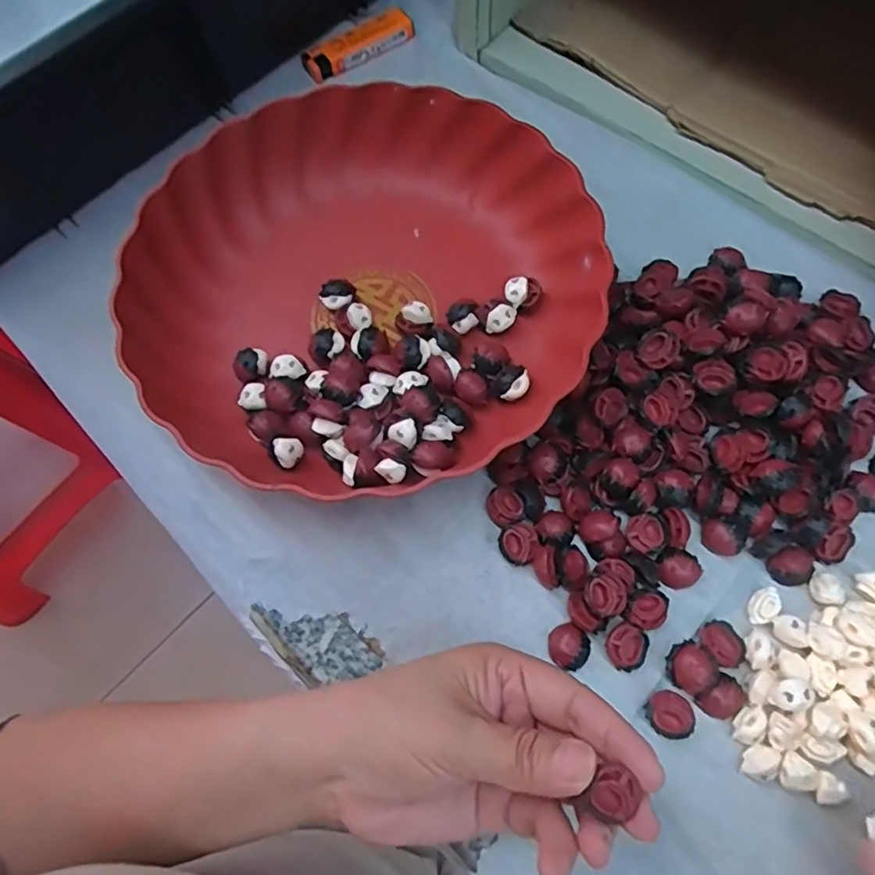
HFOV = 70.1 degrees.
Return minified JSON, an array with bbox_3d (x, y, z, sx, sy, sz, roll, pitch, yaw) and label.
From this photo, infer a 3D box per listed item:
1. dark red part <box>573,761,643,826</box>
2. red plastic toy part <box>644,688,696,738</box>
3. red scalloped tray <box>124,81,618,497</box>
[{"bbox_3d":[0.059,0.122,0.211,0.018,0.009,0.017,36,74,15],"label":"dark red part"},{"bbox_3d":[0.100,0.119,0.268,0.020,0.008,0.018,30,72,14],"label":"red plastic toy part"},{"bbox_3d":[-0.039,-0.084,0.335,0.239,0.045,0.237,41,75,17],"label":"red scalloped tray"}]

